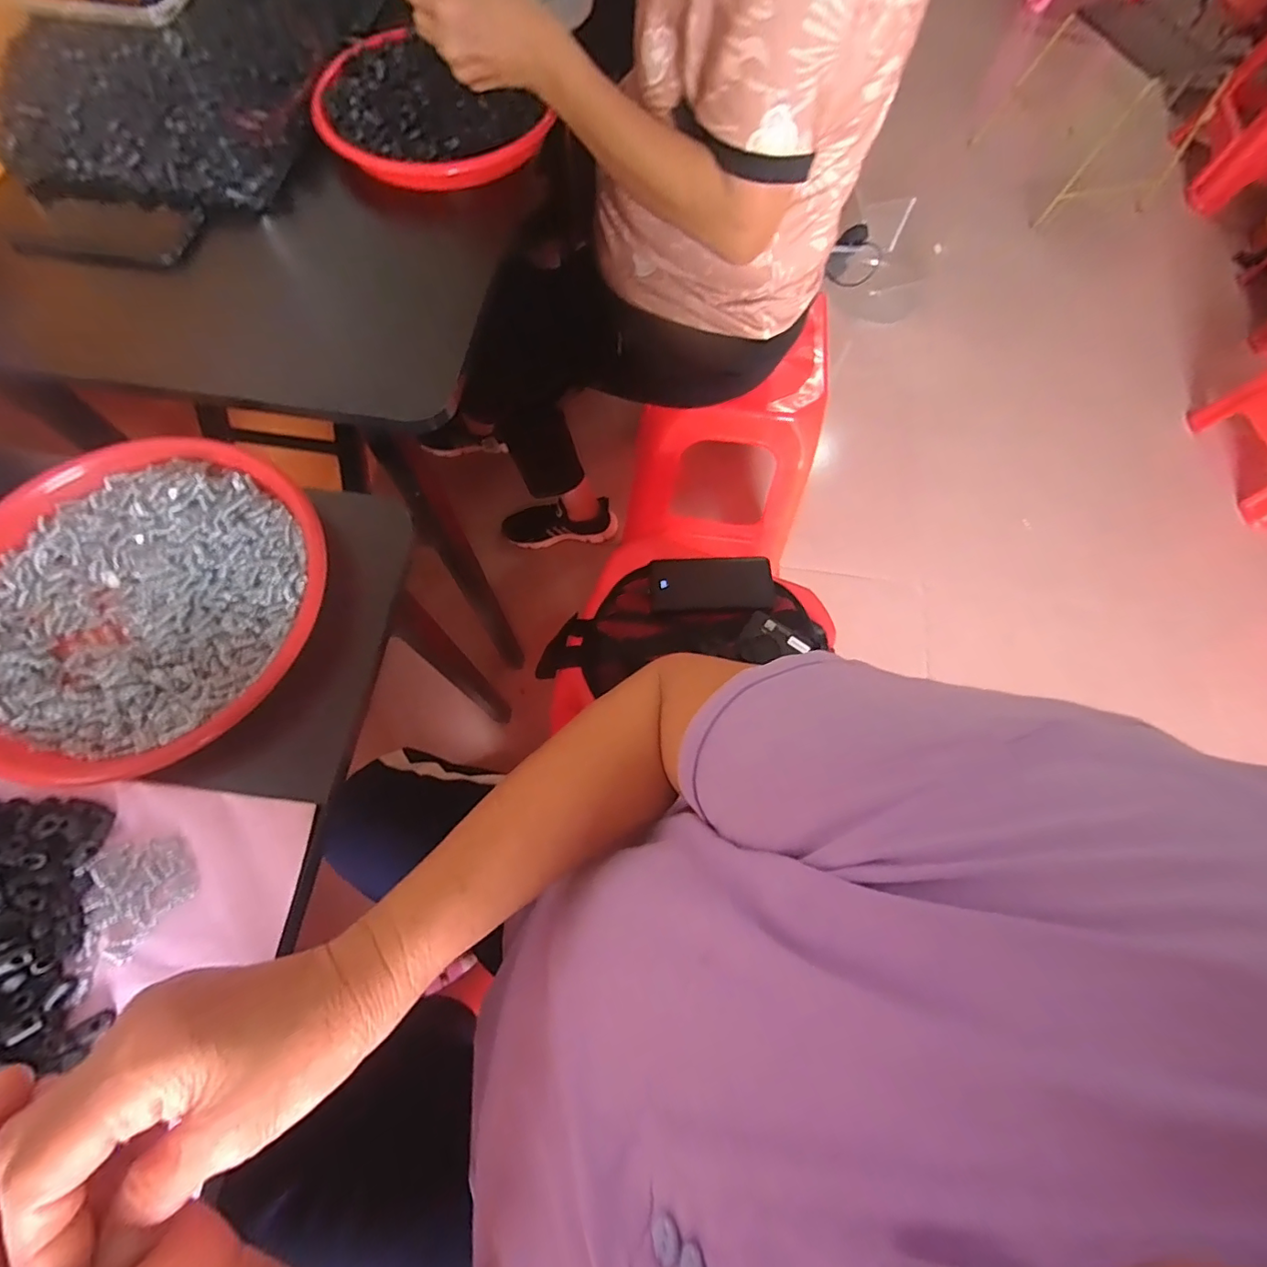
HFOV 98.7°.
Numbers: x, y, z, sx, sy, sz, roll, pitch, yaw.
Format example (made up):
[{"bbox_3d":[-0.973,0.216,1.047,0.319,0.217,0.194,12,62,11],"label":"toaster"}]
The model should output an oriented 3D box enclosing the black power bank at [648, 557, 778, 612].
[{"bbox_3d":[0.100,-0.060,0.686,0.155,0.017,0.071,-2,70,-3],"label":"black power bank"}]

